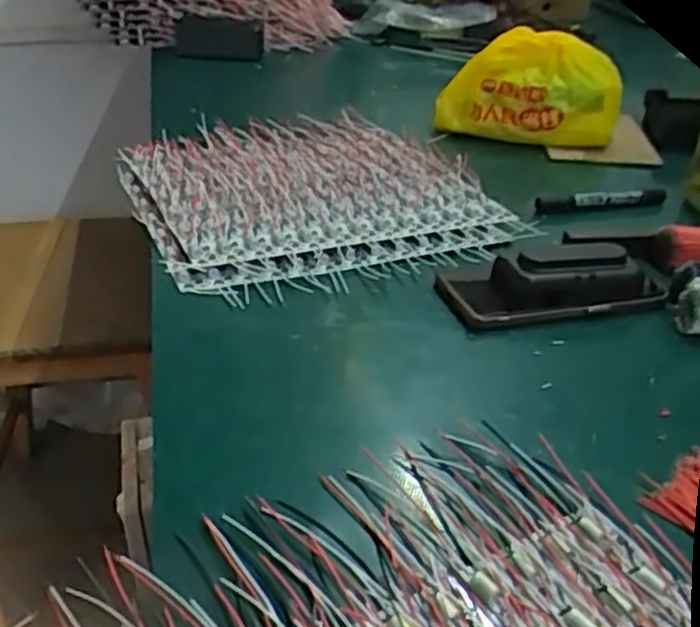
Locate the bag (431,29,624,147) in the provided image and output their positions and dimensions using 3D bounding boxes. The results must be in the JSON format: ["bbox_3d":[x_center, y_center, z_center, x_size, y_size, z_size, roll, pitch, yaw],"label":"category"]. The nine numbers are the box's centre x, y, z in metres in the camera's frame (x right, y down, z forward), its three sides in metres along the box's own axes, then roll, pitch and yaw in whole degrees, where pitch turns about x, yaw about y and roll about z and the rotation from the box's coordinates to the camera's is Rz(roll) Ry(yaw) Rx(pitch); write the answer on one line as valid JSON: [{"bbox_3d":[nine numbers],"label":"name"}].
[{"bbox_3d":[0.205,-0.257,0.853,0.198,0.112,0.070,14,33,20],"label":"bag"}]

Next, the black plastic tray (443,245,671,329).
[{"bbox_3d":[0.151,-0.030,0.554,0.157,0.031,0.060,-5,33,-16],"label":"black plastic tray"}]

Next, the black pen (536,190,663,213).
[{"bbox_3d":[0.242,-0.110,0.718,0.133,0.017,0.013,-7,31,-13],"label":"black pen"}]

